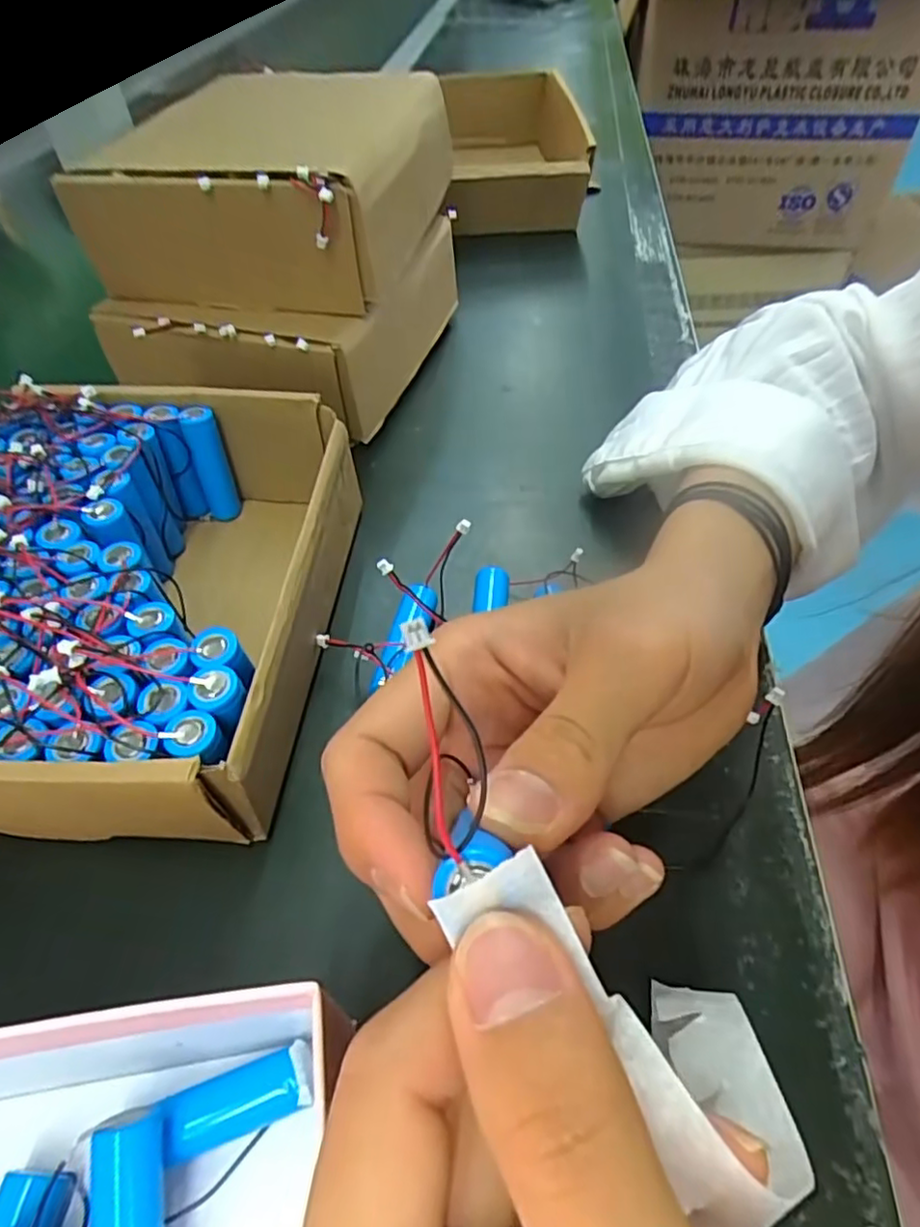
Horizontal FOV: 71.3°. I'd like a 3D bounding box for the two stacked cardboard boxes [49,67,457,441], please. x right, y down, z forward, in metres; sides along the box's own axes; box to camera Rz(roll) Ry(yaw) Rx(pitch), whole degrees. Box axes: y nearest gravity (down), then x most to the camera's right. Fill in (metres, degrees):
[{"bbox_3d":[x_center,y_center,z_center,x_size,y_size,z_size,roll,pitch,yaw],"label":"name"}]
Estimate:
[{"bbox_3d":[-0.093,-0.199,0.351,0.152,0.112,0.190,12,52,8],"label":"two stacked cardboard boxes"}]

